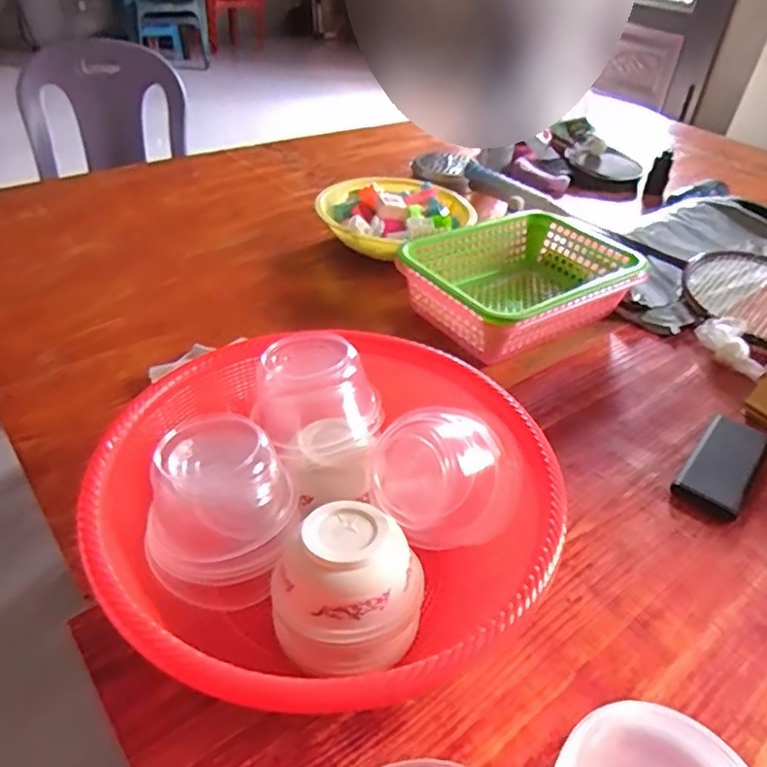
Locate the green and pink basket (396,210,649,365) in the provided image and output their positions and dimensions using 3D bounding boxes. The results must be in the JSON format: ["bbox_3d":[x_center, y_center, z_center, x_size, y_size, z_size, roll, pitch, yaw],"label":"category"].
[{"bbox_3d":[0.199,-0.141,0.863,0.336,0.093,0.219,-20,44,-28],"label":"green and pink basket"}]

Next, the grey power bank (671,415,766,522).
[{"bbox_3d":[0.361,0.085,0.656,0.062,0.017,0.156,30,45,29],"label":"grey power bank"}]

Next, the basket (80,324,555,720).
[{"bbox_3d":[-0.048,0.106,0.498,0.337,0.131,0.331,28,44,27],"label":"basket"}]

